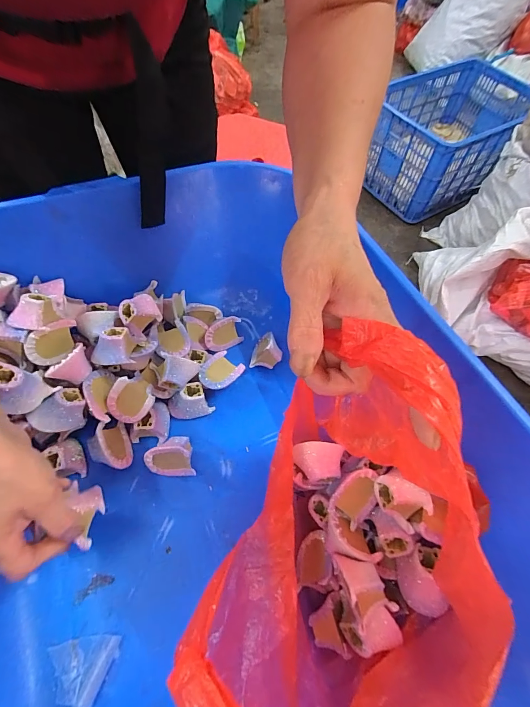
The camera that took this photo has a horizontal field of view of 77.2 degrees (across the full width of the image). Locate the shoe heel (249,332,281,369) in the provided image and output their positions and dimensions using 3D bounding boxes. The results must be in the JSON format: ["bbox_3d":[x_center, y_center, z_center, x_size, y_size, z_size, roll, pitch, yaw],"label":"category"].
[{"bbox_3d":[0.003,-0.006,0.443,0.040,0.039,0.051,8,61,2],"label":"shoe heel"}]

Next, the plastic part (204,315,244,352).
[{"bbox_3d":[-0.060,-0.028,0.462,0.055,0.041,0.029,-25,29,-24],"label":"plastic part"}]

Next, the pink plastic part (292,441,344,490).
[{"bbox_3d":[0.050,0.107,0.318,0.046,0.032,0.037,-3,61,-4],"label":"pink plastic part"}]

